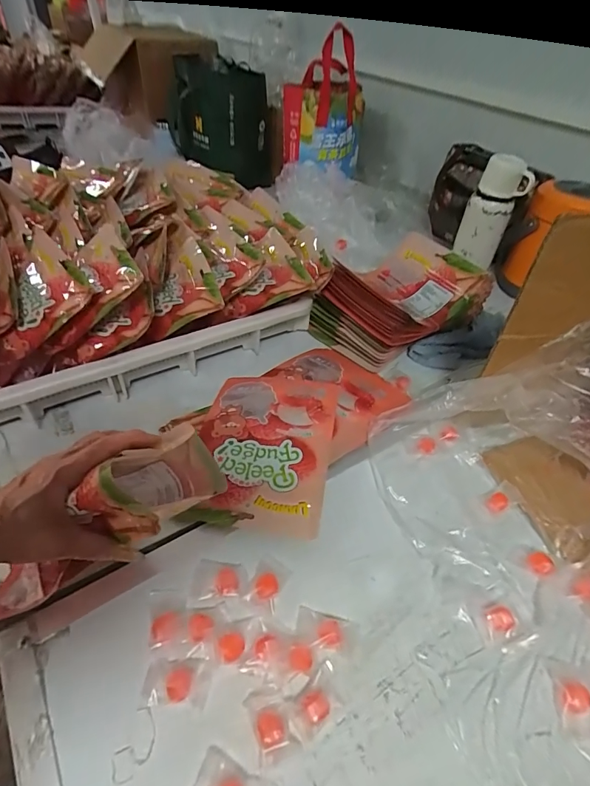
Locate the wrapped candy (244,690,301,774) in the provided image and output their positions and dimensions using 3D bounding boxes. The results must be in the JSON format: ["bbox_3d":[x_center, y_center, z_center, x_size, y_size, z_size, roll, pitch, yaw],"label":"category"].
[{"bbox_3d":[-0.018,0.247,0.312,0.029,0.013,0.044,-16,50,-20],"label":"wrapped candy"}]

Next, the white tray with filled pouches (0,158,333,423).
[{"bbox_3d":[-0.309,-0.189,0.623,0.654,0.143,0.442,-21,51,-23],"label":"white tray with filled pouches"}]

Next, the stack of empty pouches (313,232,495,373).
[{"bbox_3d":[0.160,-0.146,0.641,0.214,0.099,0.160,-29,55,-28],"label":"stack of empty pouches"}]

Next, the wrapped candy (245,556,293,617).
[{"bbox_3d":[-0.025,0.174,0.384,0.031,0.012,0.049,19,47,13],"label":"wrapped candy"}]

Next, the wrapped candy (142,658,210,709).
[{"bbox_3d":[-0.093,0.225,0.328,0.049,0.011,0.030,4,46,-1],"label":"wrapped candy"}]

